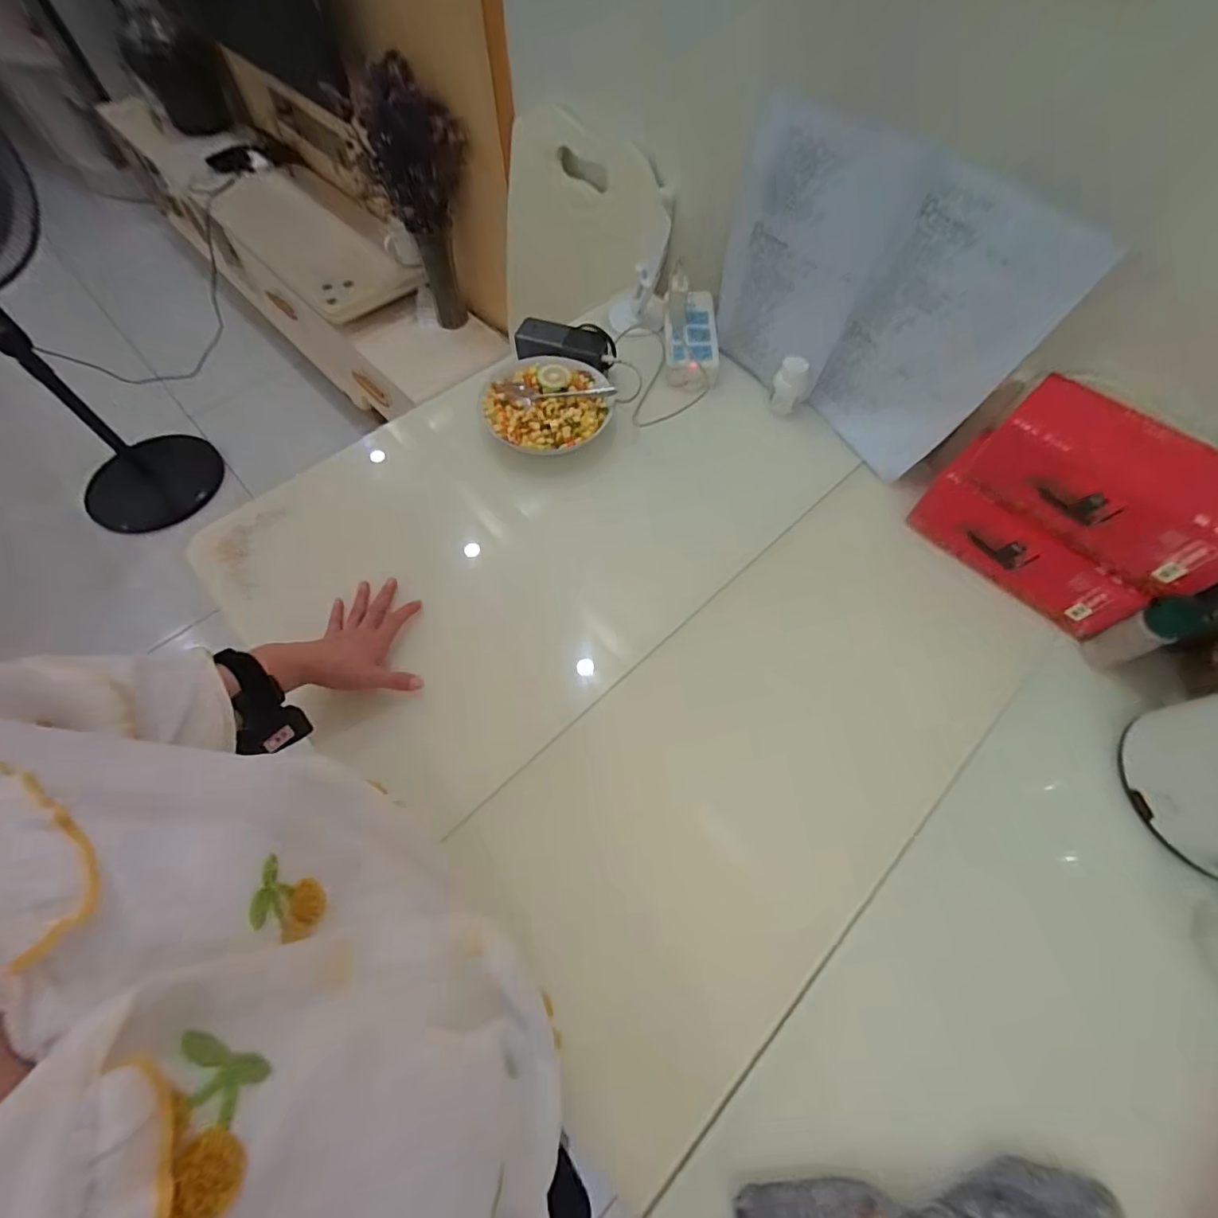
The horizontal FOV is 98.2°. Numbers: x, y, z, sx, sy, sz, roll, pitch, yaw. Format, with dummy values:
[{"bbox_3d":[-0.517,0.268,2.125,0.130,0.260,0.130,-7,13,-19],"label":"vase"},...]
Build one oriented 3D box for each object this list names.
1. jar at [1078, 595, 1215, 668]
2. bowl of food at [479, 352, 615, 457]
[{"bbox_3d":[0.549,0.027,0.546,0.035,0.108,0.036,-15,63,-9],"label":"jar"},{"bbox_3d":[-0.086,-0.285,0.736,0.172,0.046,0.173,0,62,-1],"label":"bowl of food"}]

